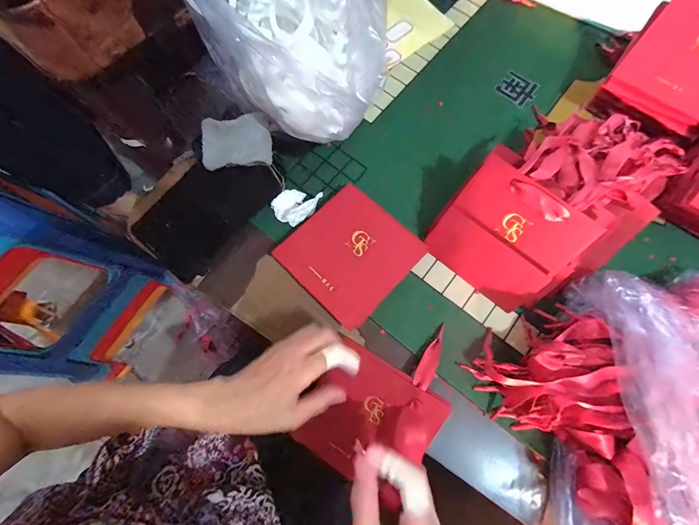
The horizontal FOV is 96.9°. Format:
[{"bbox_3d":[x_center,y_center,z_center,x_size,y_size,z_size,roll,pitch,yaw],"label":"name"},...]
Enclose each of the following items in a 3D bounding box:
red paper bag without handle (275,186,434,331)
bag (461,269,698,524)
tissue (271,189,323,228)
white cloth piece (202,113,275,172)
[{"bbox_3d":[0.001,-0.011,0.395,0.141,0.013,0.139,42,86,3],"label":"red paper bag without handle"},{"bbox_3d":[0.316,0.170,0.299,0.288,0.123,0.316,-20,76,-7],"label":"bag"},{"bbox_3d":[-0.072,-0.080,0.420,0.061,0.033,0.046,-36,78,-10],"label":"tissue"},{"bbox_3d":[-0.133,-0.141,0.365,0.079,0.015,0.053,-10,107,-13],"label":"white cloth piece"}]

